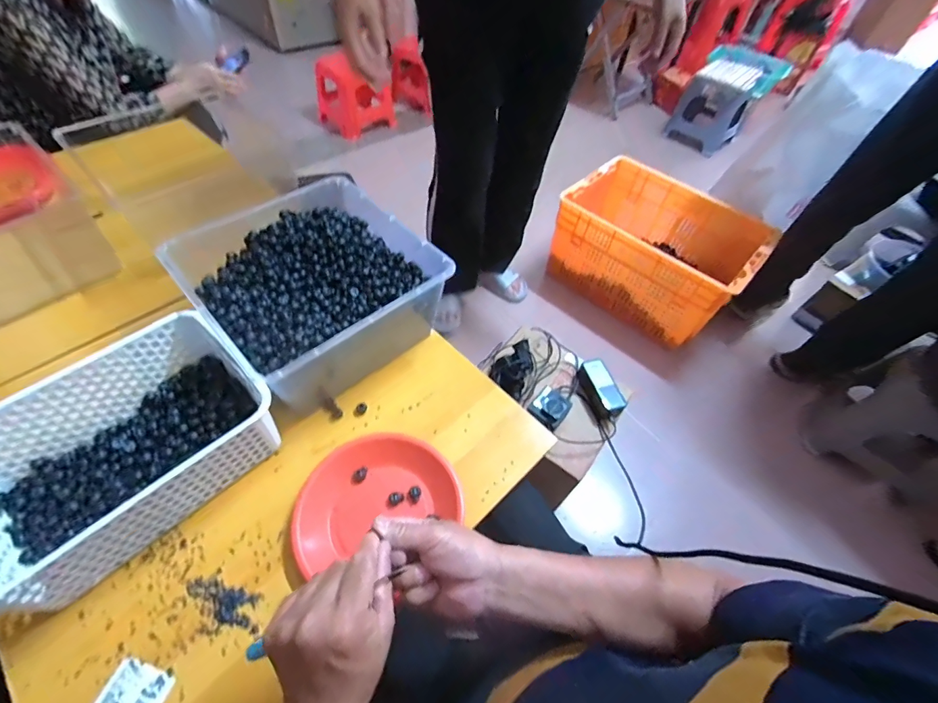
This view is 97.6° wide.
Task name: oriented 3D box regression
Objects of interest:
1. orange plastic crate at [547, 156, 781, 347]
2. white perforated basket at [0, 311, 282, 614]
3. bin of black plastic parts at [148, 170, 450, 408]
[{"bbox_3d":[0.595,-0.338,1.366,0.590,0.287,0.391,39,60,21],"label":"orange plastic crate"},{"bbox_3d":[-0.404,0.115,0.478,0.213,0.110,0.302,37,60,20],"label":"white perforated basket"},{"bbox_3d":[-0.227,-0.094,0.626,0.282,0.137,0.303,-37,65,-26],"label":"bin of black plastic parts"}]

